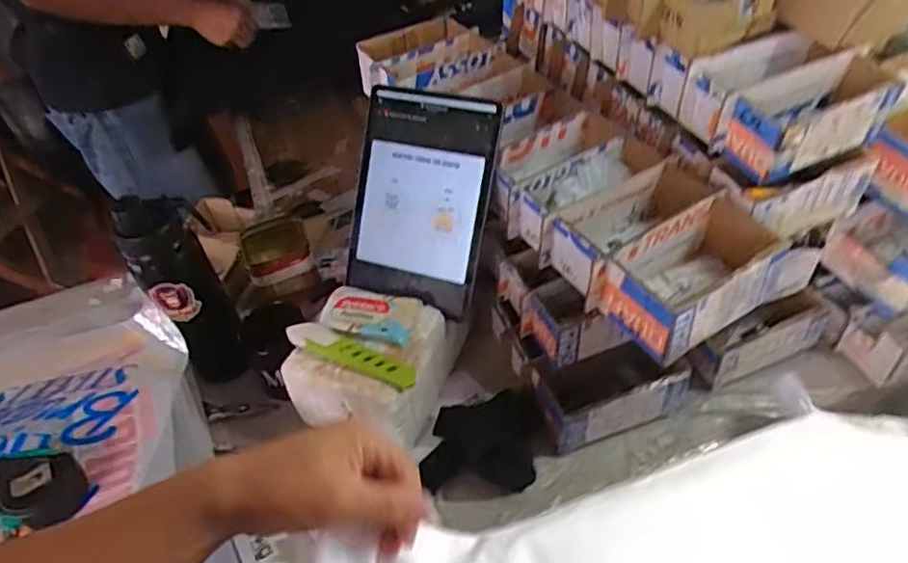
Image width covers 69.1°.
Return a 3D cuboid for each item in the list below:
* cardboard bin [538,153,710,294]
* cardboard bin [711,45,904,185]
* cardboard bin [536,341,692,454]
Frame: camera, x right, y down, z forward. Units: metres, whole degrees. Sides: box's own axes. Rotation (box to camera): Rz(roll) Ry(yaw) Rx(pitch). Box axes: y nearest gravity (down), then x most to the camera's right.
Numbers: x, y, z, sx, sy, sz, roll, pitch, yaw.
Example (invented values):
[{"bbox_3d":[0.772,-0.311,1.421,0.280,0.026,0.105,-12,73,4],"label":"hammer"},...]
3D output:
[{"bbox_3d":[0.192,-0.058,0.703,0.193,0.079,0.076,-29,51,-20],"label":"cardboard bin"},{"bbox_3d":[0.367,-0.161,0.679,0.179,0.087,0.076,-21,49,-14],"label":"cardboard bin"},{"bbox_3d":[0.175,0.121,0.742,0.158,0.084,0.086,-16,48,-10],"label":"cardboard bin"}]

